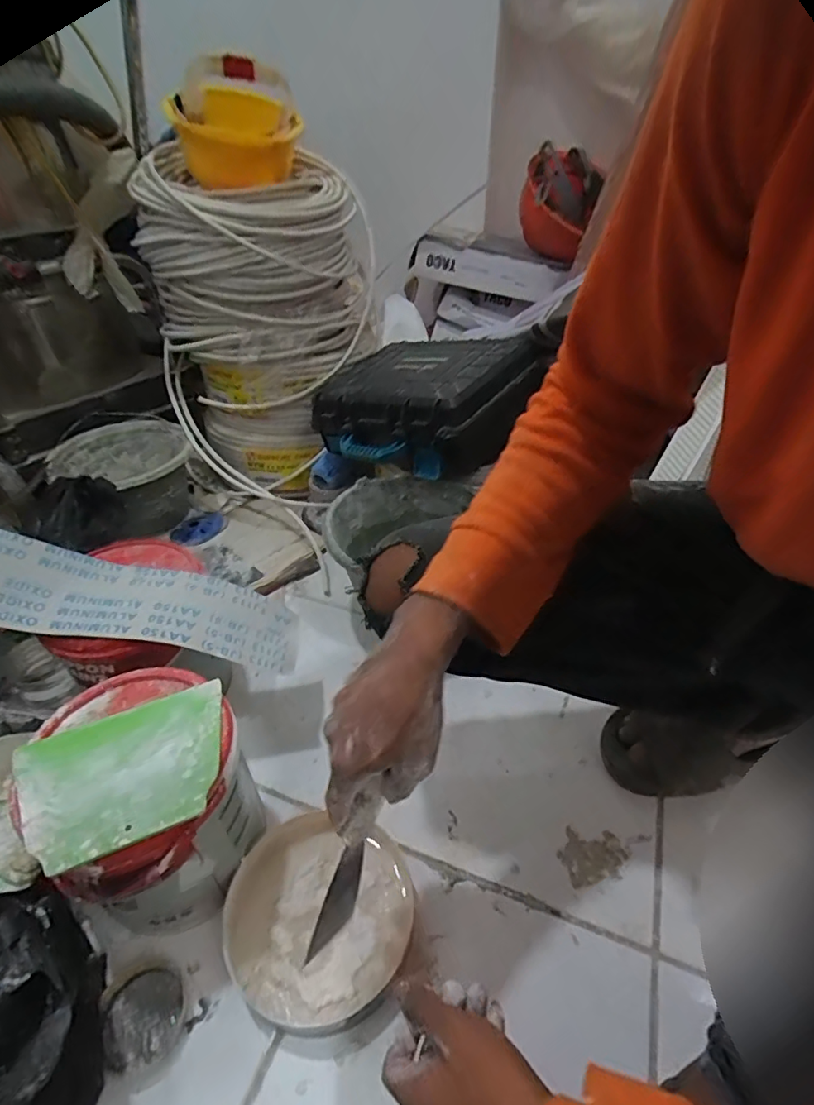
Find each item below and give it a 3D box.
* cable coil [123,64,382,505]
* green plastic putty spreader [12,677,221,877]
[{"bbox_3d":[-0.284,-0.468,0.974,0.378,0.593,0.363,0,40,0],"label":"cable coil"},{"bbox_3d":[-0.235,0.181,0.442,0.159,0.009,0.126,-16,42,-17],"label":"green plastic putty spreader"}]

